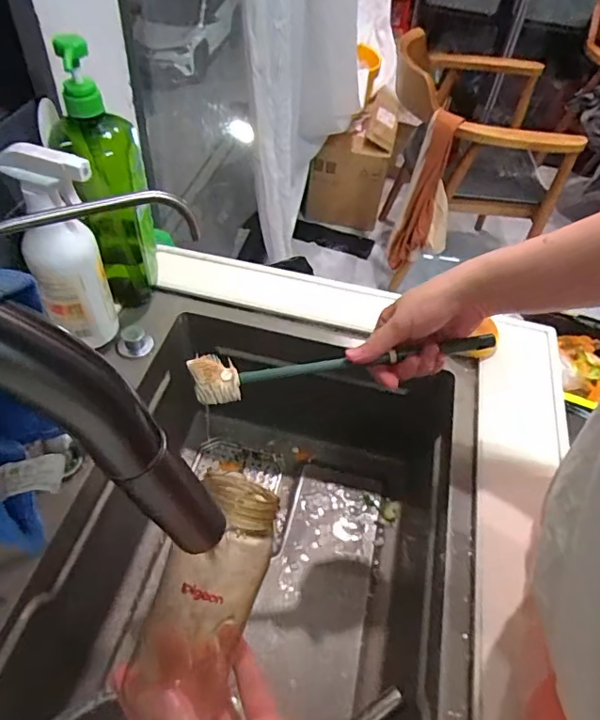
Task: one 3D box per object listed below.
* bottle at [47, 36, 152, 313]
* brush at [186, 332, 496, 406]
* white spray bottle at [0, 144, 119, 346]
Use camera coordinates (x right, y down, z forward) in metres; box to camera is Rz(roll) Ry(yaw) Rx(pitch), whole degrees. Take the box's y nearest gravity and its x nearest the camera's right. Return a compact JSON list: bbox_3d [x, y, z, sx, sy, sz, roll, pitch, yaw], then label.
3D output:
[{"bbox_3d":[-0.206,-0.185,0.576,0.052,0.293,0.077,38,56,24],"label":"bottle"},{"bbox_3d":[0.044,0.000,0.492,0.287,0.032,0.033,-8,51,-4],"label":"brush"},{"bbox_3d":[-0.235,-0.108,0.525,0.070,0.206,0.057,-18,54,-20],"label":"white spray bottle"}]

